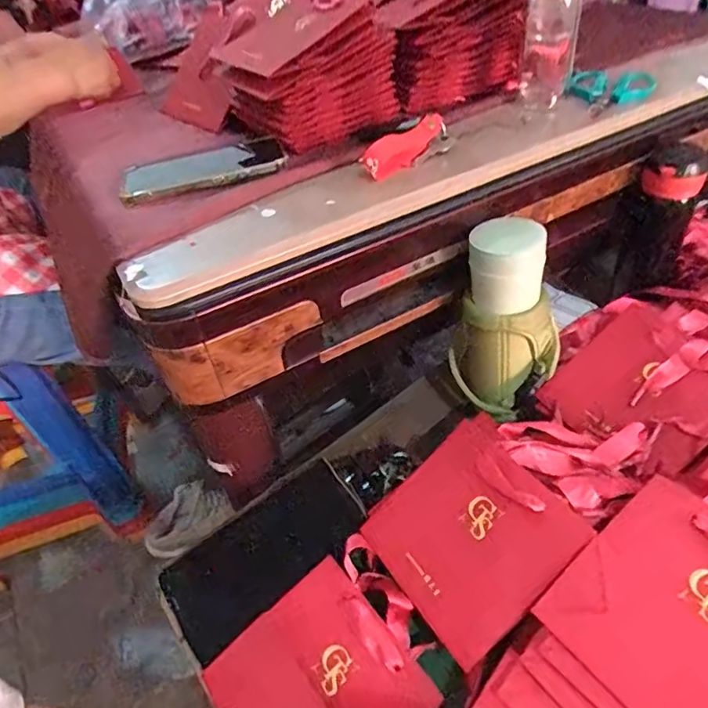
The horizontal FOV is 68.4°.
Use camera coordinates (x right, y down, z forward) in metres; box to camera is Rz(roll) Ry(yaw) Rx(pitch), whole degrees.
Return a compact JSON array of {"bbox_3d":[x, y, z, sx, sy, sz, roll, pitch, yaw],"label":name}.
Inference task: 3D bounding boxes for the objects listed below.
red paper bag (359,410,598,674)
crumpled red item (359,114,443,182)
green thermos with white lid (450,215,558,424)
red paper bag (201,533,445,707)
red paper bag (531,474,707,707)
[{"bbox_3d":[0.093,0.142,0.421,0.142,0.013,0.140,-45,52,4],"label":"red paper bag"},{"bbox_3d":[0.046,-0.194,0.491,0.104,0.033,0.011,-37,50,-28],"label":"crumpled red item"},{"bbox_3d":[0.151,-0.032,0.526,0.077,0.189,0.092,-23,45,-17],"label":"green thermos with white lid"},{"bbox_3d":[-0.023,0.252,0.414,0.162,0.016,0.130,-37,60,-9],"label":"red paper bag"},{"bbox_3d":[0.216,0.168,0.326,0.138,0.010,0.142,-41,49,-10],"label":"red paper bag"}]

